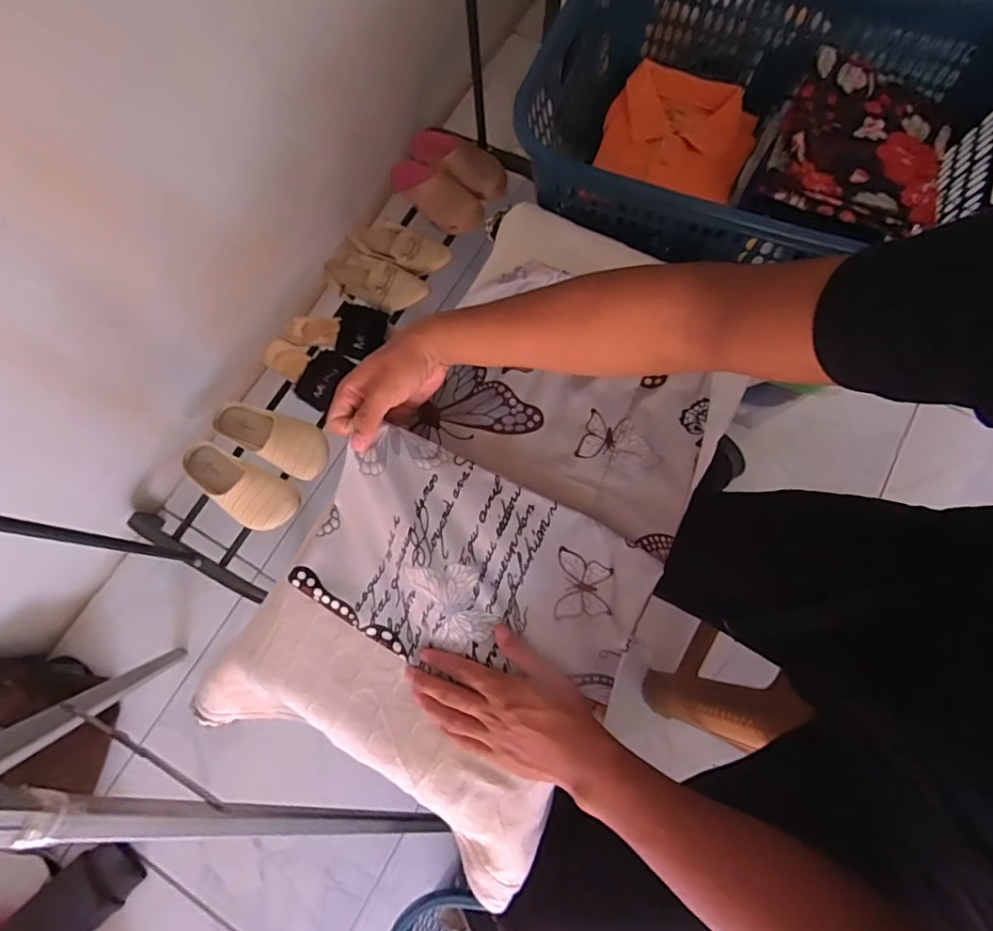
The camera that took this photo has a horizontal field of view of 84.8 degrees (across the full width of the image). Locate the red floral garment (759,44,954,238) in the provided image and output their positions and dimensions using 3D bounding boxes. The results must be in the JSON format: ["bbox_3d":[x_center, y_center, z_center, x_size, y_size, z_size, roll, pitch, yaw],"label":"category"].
[{"bbox_3d":[0.487,-0.422,0.714,0.216,0.048,0.226,23,76,8],"label":"red floral garment"}]

